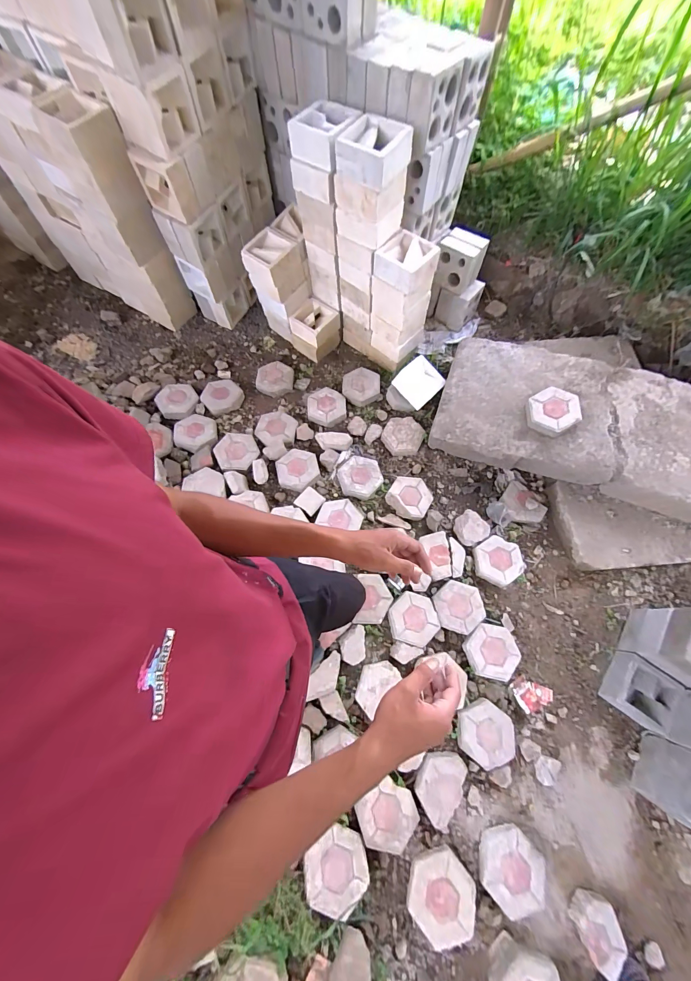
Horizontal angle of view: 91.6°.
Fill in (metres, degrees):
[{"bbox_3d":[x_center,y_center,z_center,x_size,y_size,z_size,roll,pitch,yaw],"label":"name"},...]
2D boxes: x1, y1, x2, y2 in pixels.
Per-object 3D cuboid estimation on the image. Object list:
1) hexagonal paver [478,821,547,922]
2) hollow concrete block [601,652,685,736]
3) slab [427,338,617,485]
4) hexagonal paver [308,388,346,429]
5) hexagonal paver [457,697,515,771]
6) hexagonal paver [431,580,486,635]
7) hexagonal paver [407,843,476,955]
[{"bbox_3d":[0.546,1.243,1.107,0.204,0.052,0.203,32,64,27],"label":"hexagonal paver"},{"bbox_3d":[1.138,0.780,1.308,0.206,0.111,0.201,36,71,12],"label":"hollow concrete block"},{"bbox_3d":[0.845,-0.407,1.603,0.751,0.217,0.579,18,68,6],"label":"slab"},{"bbox_3d":[-0.101,-0.444,1.776,0.207,0.057,0.227,-4,68,-3],"label":"hexagonal paver"},{"bbox_3d":[0.529,0.908,1.254,0.214,0.057,0.201,-18,68,-9],"label":"hexagonal paver"},{"bbox_3d":[0.484,0.497,1.439,0.209,0.041,0.199,17,68,5],"label":"hexagonal paver"},{"bbox_3d":[0.307,1.296,1.071,0.221,0.071,0.205,-19,69,-9],"label":"hexagonal paver"}]

